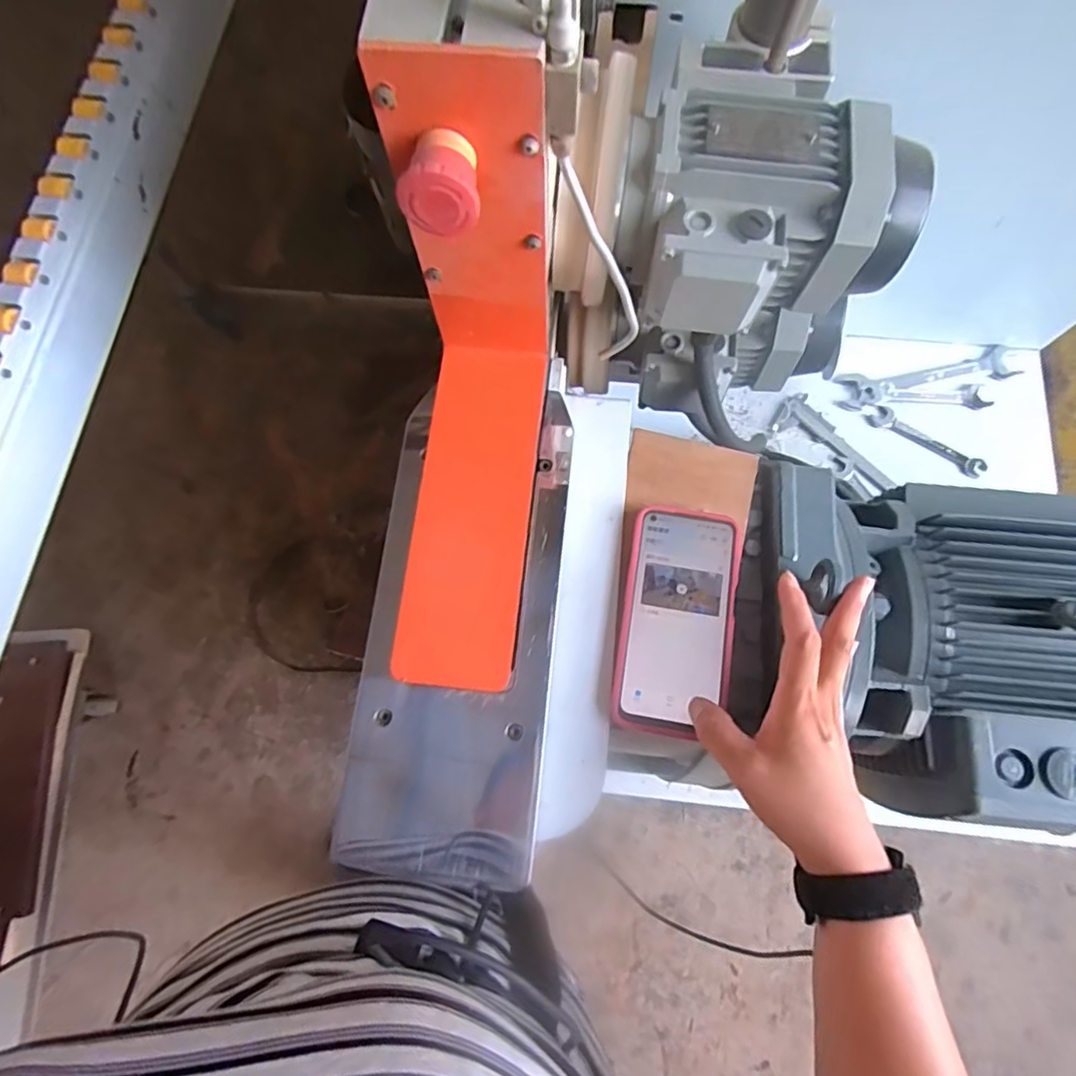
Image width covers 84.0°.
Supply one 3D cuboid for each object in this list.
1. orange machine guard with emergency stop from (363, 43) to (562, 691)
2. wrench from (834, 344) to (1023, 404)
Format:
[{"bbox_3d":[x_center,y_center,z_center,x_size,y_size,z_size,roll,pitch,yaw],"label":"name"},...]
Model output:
[{"bbox_3d":[-0.047,-0.059,0.329,0.081,0.223,0.271,6,74,3],"label":"orange machine guard with emergency stop"},{"bbox_3d":[0.528,-0.220,0.808,0.228,0.010,0.049,-11,78,-1],"label":"wrench"}]

